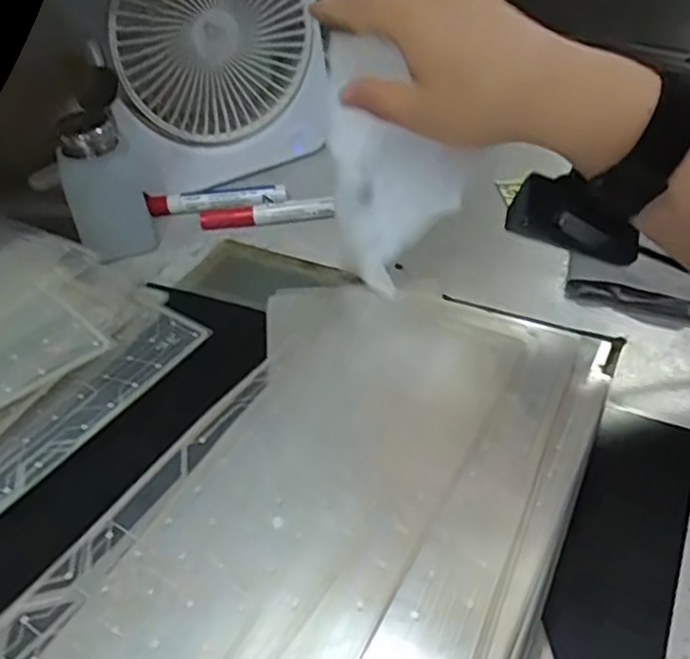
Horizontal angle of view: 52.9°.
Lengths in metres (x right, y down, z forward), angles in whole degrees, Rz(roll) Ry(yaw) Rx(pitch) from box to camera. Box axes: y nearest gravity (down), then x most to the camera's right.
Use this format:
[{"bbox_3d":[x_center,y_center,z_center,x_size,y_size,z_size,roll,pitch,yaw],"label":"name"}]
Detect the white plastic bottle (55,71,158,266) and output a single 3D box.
[{"bbox_3d":[-0.176,-0.112,0.500,0.051,0.125,0.057,-11,40,-7],"label":"white plastic bottle"}]

